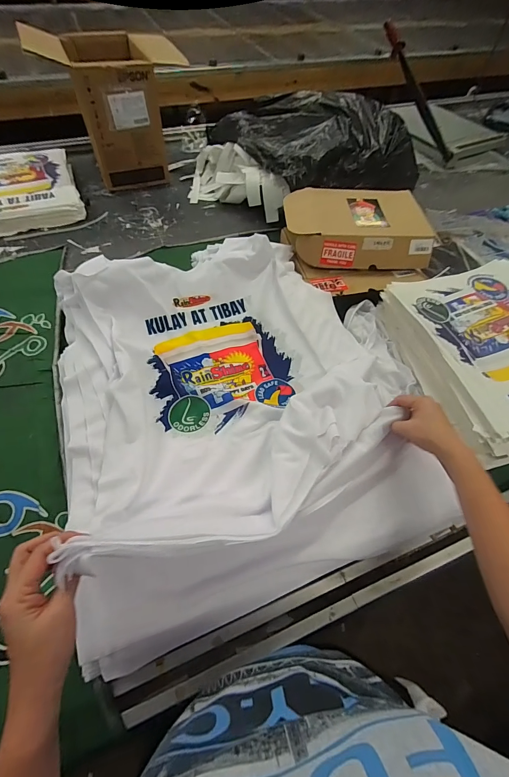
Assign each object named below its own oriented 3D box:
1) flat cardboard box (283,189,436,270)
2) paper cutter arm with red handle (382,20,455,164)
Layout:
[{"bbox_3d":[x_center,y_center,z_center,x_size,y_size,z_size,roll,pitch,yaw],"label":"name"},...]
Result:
[{"bbox_3d":[0.241,-0.392,0.801,0.332,0.066,0.234,1,56,-2],"label":"flat cardboard box"},{"bbox_3d":[0.595,-1.106,1.233,0.051,0.056,0.594,-18,84,-14],"label":"paper cutter arm with red handle"}]

